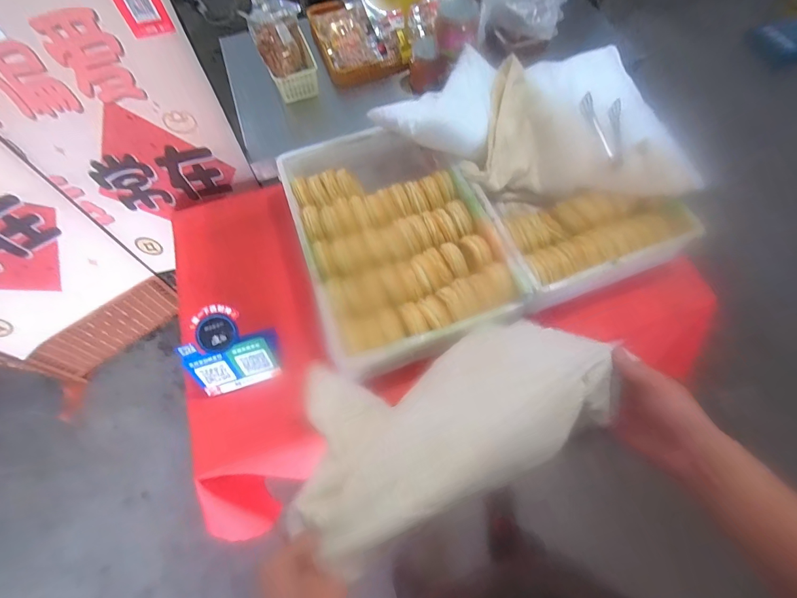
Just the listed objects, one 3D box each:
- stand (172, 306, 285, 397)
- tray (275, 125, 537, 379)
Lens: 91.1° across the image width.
[{"bbox_3d":[-0.348,0.106,0.815,0.168,0.162,0.124,-22,65,-9],"label":"stand"},{"bbox_3d":[-0.012,-0.146,0.930,0.418,0.137,0.599,-19,64,-7],"label":"tray"}]

